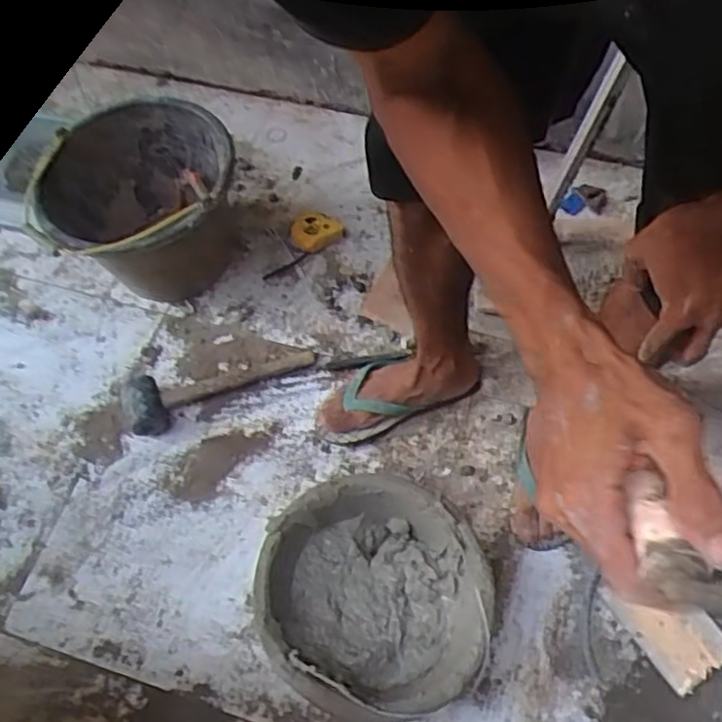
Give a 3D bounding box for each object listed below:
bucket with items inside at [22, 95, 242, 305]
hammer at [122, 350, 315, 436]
[{"bbox_3d":[-0.319,-0.219,1.101,0.276,0.224,0.251,-1,61,3],"label":"bucket with items inside"},{"bbox_3d":[-0.215,0.034,1.080,0.276,0.055,0.080,-18,61,-21],"label":"hammer"}]

